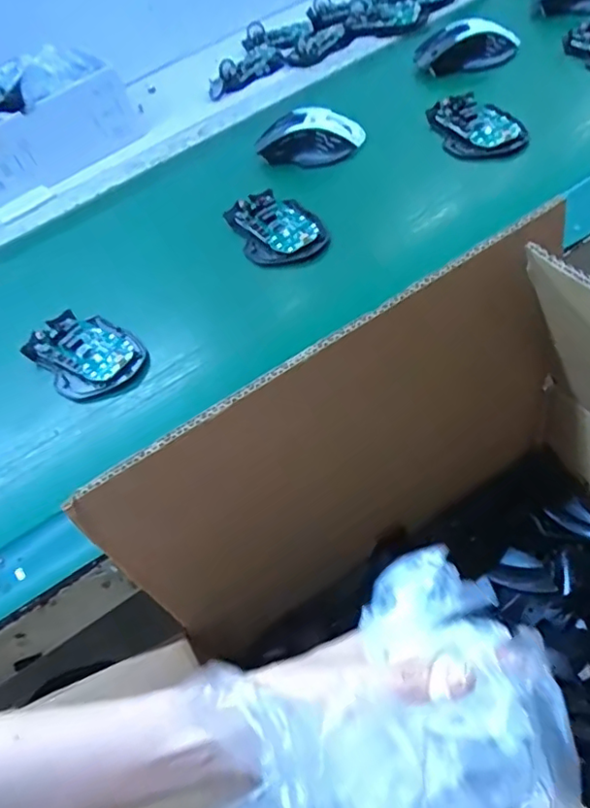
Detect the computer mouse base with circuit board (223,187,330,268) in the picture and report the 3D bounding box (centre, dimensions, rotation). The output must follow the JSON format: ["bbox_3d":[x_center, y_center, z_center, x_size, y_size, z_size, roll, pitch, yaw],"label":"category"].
[{"bbox_3d":[-0.017,-0.163,0.534,0.070,0.018,0.103,-28,58,-4],"label":"computer mouse base with circuit board"}]

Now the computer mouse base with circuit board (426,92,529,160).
[{"bbox_3d":[0.180,-0.268,0.559,0.066,0.034,0.103,-12,43,-11],"label":"computer mouse base with circuit board"}]

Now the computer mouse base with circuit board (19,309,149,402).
[{"bbox_3d":[-0.173,-0.041,0.488,0.074,0.028,0.119,-32,49,-29],"label":"computer mouse base with circuit board"}]

